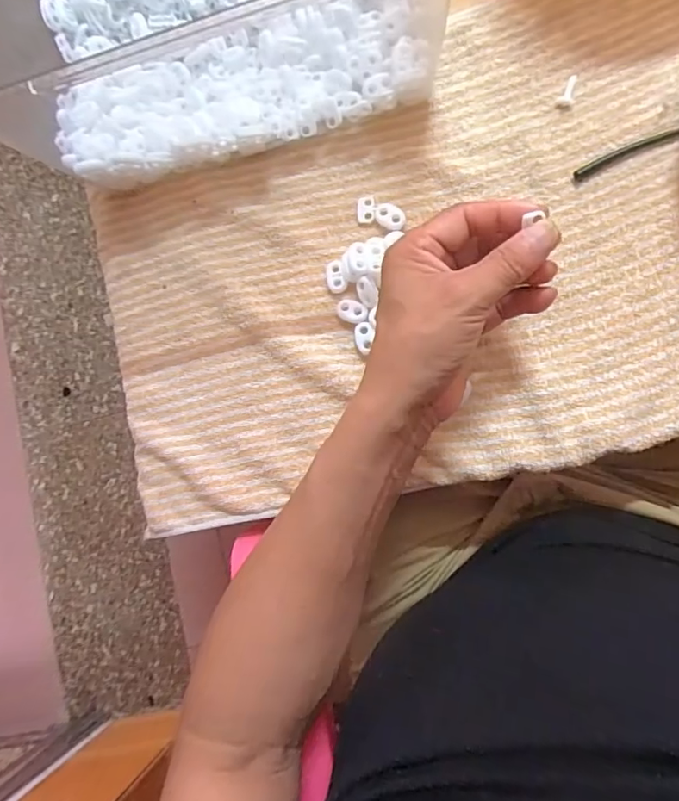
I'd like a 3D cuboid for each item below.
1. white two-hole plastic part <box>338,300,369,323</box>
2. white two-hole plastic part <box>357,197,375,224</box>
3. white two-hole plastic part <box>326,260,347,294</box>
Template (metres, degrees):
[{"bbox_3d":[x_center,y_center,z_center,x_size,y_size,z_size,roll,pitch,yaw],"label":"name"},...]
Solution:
[{"bbox_3d":[0.009,-0.062,0.365,0.022,0.004,0.015,21,89,12],"label":"white two-hole plastic part"},{"bbox_3d":[0.019,-0.135,0.373,0.012,0.004,0.018,-4,84,11],"label":"white two-hole plastic part"},{"bbox_3d":[-0.002,-0.087,0.368,0.014,0.006,0.023,-12,83,10],"label":"white two-hole plastic part"}]

